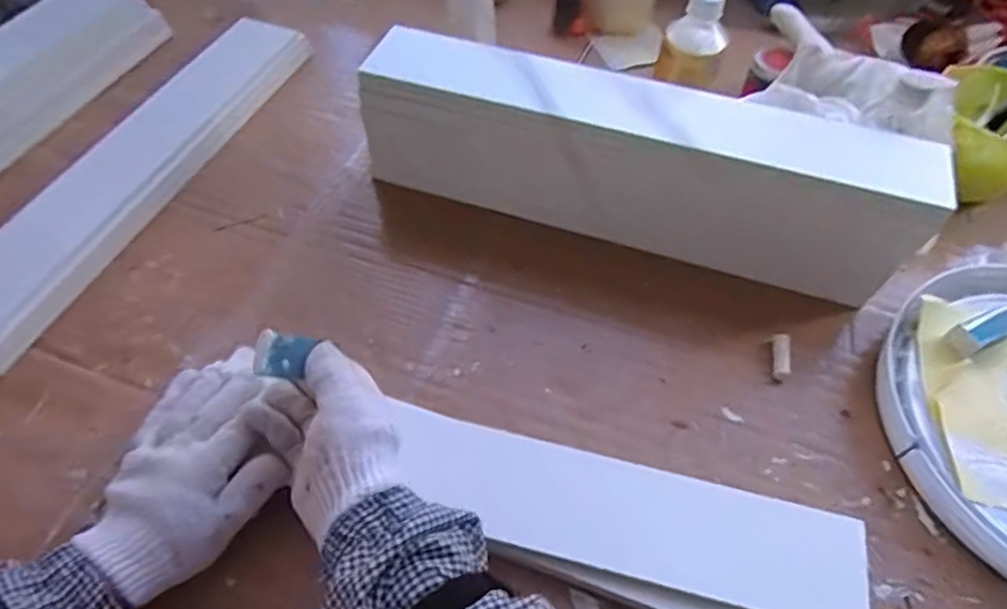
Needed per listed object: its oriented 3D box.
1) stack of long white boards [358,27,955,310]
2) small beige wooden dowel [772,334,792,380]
[{"bbox_3d":[0.124,-0.133,0.603,0.511,0.165,0.061,14,54,7],"label":"stack of long white boards"},{"bbox_3d":[0.242,0.046,0.561,0.015,0.016,0.041,11,54,5],"label":"small beige wooden dowel"}]

